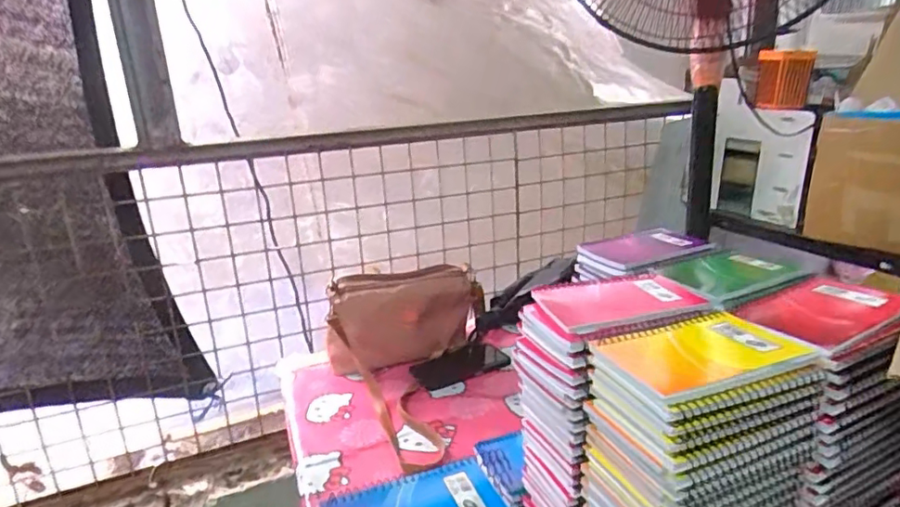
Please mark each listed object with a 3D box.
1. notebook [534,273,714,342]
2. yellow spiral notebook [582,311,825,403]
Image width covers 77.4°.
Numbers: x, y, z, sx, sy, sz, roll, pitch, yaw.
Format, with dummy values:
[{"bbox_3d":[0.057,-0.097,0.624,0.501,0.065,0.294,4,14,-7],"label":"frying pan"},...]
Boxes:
[{"bbox_3d":[0.146,0.041,0.495,0.129,0.008,0.096,-8,18,-14],"label":"notebook"},{"bbox_3d":[0.177,0.067,0.401,0.131,0.007,0.088,-10,18,-20],"label":"yellow spiral notebook"}]

